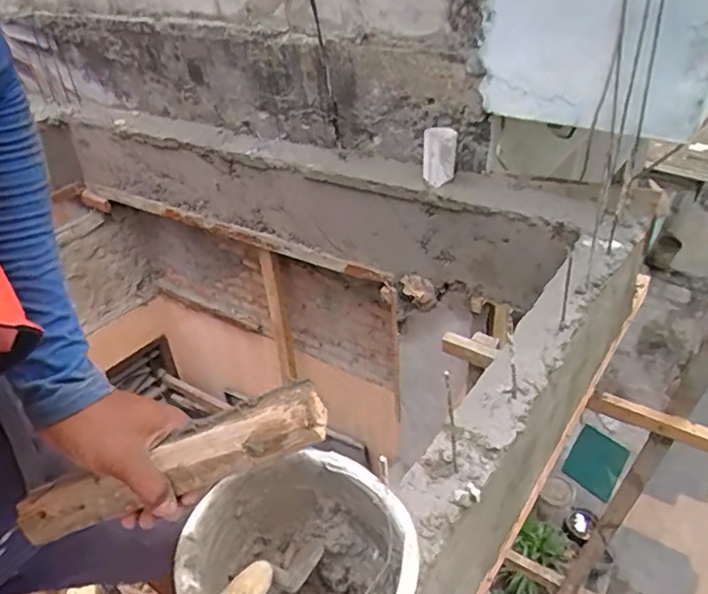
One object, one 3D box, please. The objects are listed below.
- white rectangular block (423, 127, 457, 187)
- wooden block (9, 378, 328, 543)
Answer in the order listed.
[{"bbox_3d":[0.246,-0.402,1.605,0.092,0.141,0.086,2,36,9],"label":"white rectangular block"},{"bbox_3d":[-0.145,0.133,0.436,0.266,0.037,0.038,-23,34,11],"label":"wooden block"}]

